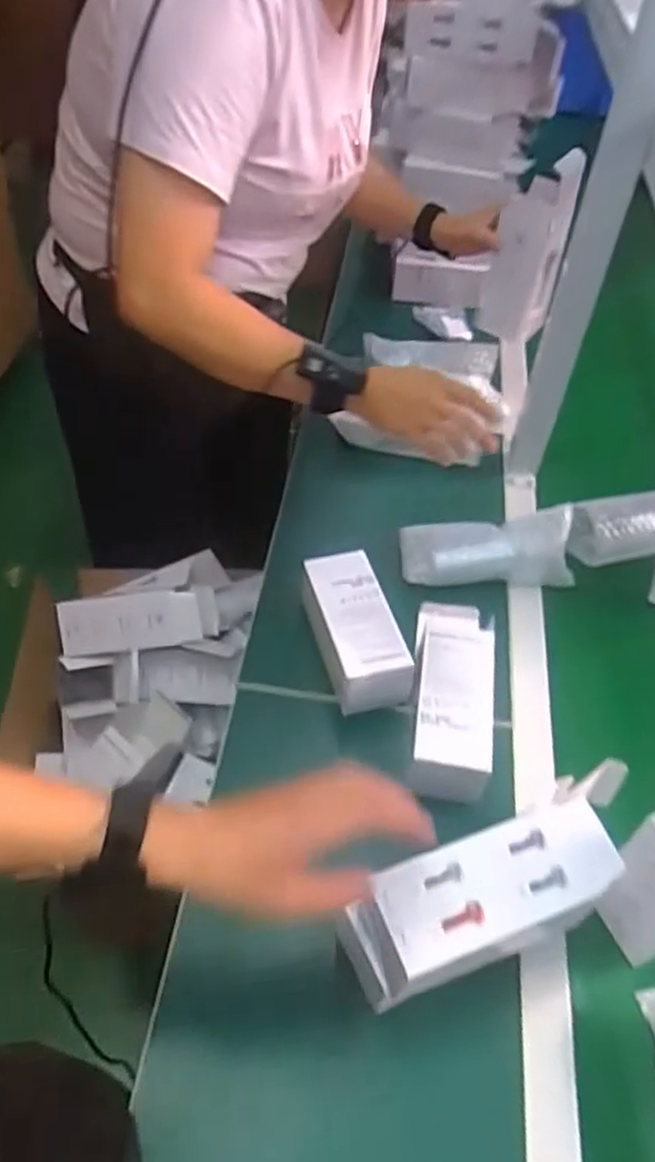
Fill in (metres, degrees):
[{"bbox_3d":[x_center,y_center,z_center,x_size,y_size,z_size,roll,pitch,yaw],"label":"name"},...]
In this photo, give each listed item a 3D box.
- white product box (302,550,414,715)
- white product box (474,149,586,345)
[{"bbox_3d":[0.028,0.054,0.833,0.076,0.070,0.173,-11,48,-17],"label":"white product box"},{"bbox_3d":[0.281,-0.455,1.067,0.105,0.261,0.038,34,54,18],"label":"white product box"}]

